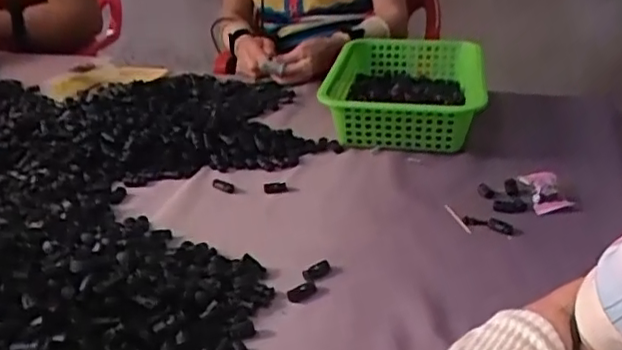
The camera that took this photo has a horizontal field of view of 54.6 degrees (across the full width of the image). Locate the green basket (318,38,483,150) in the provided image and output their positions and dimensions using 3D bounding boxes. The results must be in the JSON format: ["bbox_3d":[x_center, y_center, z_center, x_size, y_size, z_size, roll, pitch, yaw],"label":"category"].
[{"bbox_3d":[0.147,-0.132,0.924,0.216,0.078,0.325,5,29,12],"label":"green basket"}]

